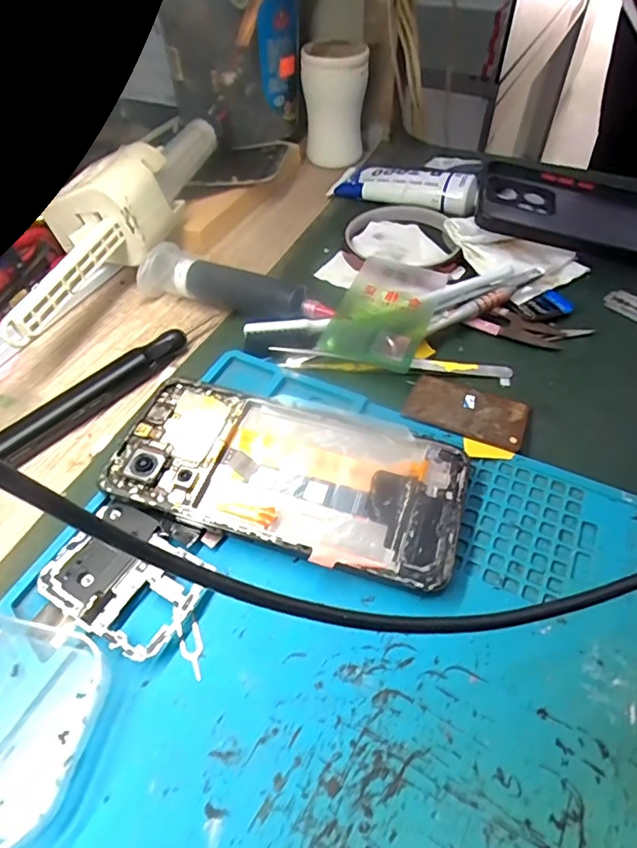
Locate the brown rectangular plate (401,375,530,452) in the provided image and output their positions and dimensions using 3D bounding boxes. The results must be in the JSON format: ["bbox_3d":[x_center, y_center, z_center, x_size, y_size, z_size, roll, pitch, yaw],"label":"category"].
[{"bbox_3d":[0.078,-0.008,0.267,0.060,0.005,0.037,19,53,17],"label":"brown rectangular plate"}]

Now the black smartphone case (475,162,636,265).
[{"bbox_3d":[0.195,-0.142,0.359,0.164,0.017,0.084,15,53,4],"label":"black smartphone case"}]

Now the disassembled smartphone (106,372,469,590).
[{"bbox_3d":[-0.014,0.023,0.237,0.157,0.015,0.074,15,52,14],"label":"disassembled smartphone"}]

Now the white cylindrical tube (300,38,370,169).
[{"bbox_3d":[0.014,-0.272,0.433,0.054,0.080,0.044,-1,50,1],"label":"white cylindrical tube"}]

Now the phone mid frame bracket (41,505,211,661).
[{"bbox_3d":[-0.079,0.063,0.212,0.064,0.008,0.048,24,55,20],"label":"phone mid frame bracket"}]

